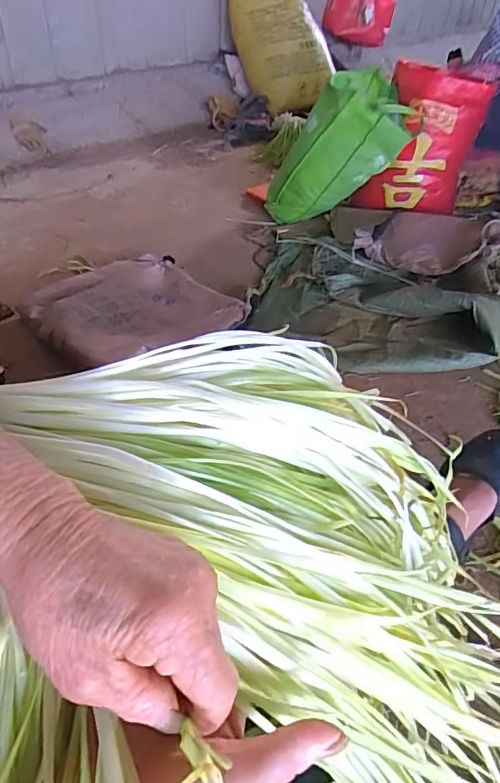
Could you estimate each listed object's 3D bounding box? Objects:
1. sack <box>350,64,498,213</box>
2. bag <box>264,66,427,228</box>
[{"bbox_3d":[0.434,-0.617,1.284,0.260,0.334,0.155,10,42,9],"label":"sack"},{"bbox_3d":[0.216,-0.610,1.314,0.222,0.388,0.154,28,42,-20],"label":"bag"}]

